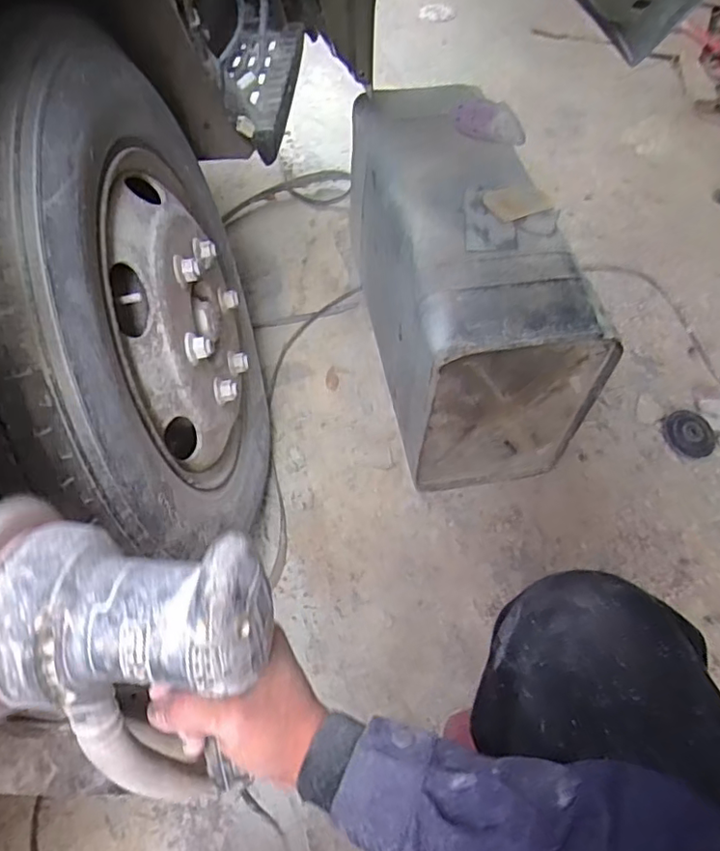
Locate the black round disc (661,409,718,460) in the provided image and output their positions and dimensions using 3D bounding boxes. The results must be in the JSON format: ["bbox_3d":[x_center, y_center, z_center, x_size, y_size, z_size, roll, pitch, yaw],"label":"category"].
[{"bbox_3d":[0.606,0.017,1.089,0.093,0.025,0.093,0,56,0],"label":"black round disc"}]

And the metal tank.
[{"bbox_3d":[0.164,-0.268,1.046,0.267,0.349,0.629,-8,56,-6],"label":"metal tank"}]

